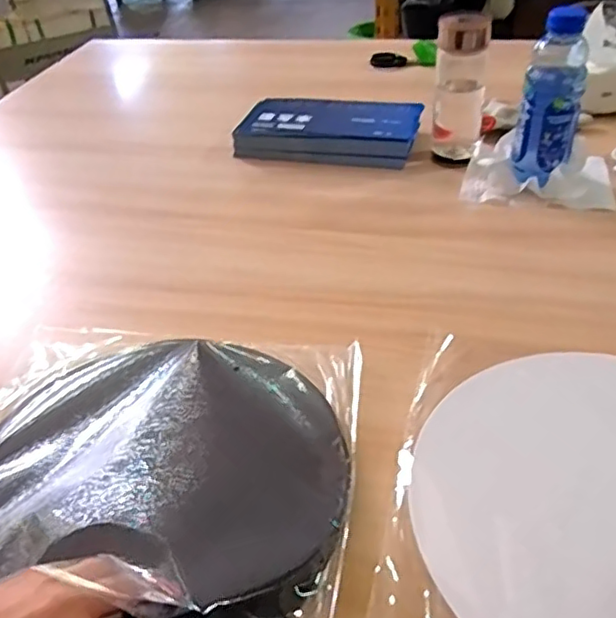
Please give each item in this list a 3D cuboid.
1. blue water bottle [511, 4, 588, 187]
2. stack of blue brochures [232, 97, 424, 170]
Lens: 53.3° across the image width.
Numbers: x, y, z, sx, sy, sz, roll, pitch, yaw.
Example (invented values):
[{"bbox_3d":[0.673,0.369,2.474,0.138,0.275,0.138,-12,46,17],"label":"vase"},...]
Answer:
[{"bbox_3d":[0.297,-0.250,0.751,0.069,0.208,0.062,8,42,16],"label":"blue water bottle"},{"bbox_3d":[0.031,-0.272,0.936,0.271,0.046,0.138,5,41,12],"label":"stack of blue brochures"}]

